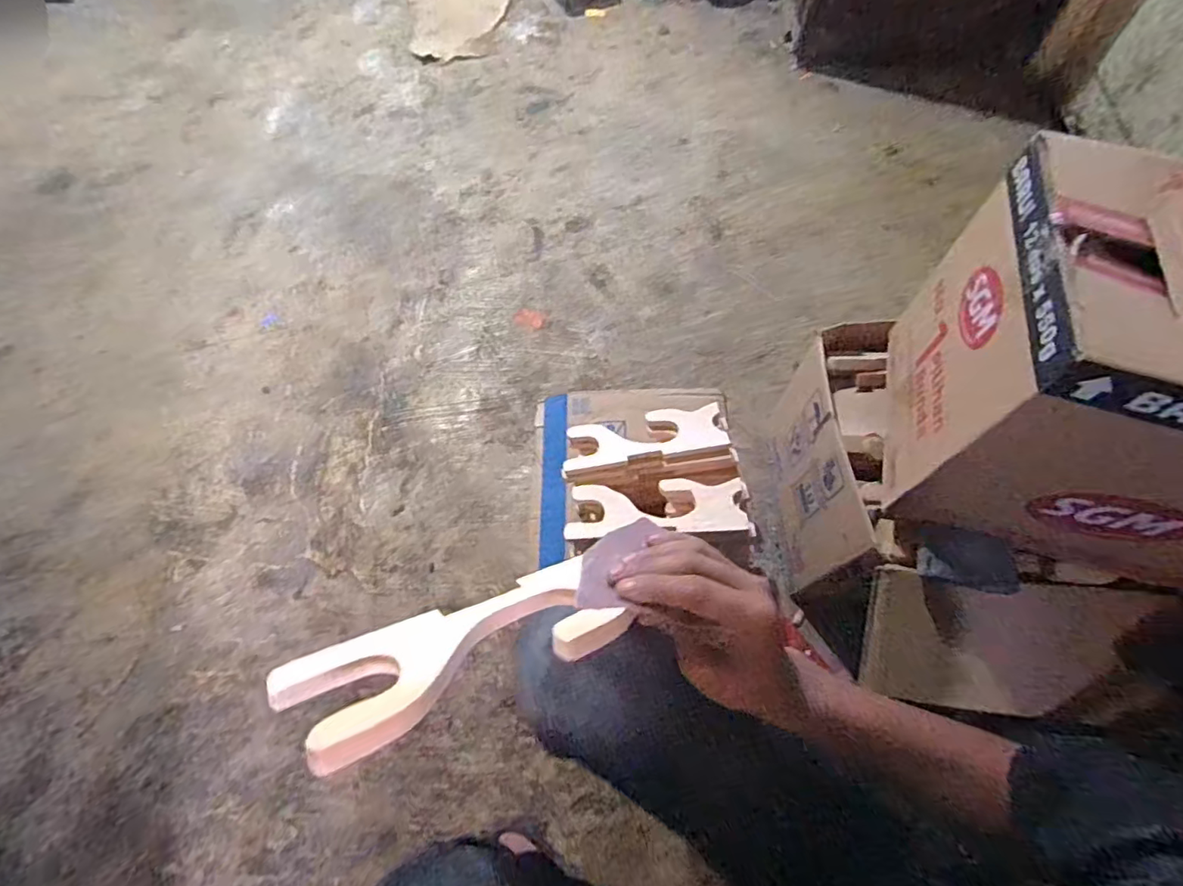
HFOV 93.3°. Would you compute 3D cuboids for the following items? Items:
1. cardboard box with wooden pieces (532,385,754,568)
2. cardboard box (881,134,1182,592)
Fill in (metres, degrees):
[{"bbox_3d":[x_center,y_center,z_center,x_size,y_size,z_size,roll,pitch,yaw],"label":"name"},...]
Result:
[{"bbox_3d":[0.066,0.017,0.833,0.311,0.158,0.305,-1,64,1],"label":"cardboard box with wooden pieces"},{"bbox_3d":[0.484,-0.044,0.462,0.361,0.274,0.237,19,67,11],"label":"cardboard box"}]

